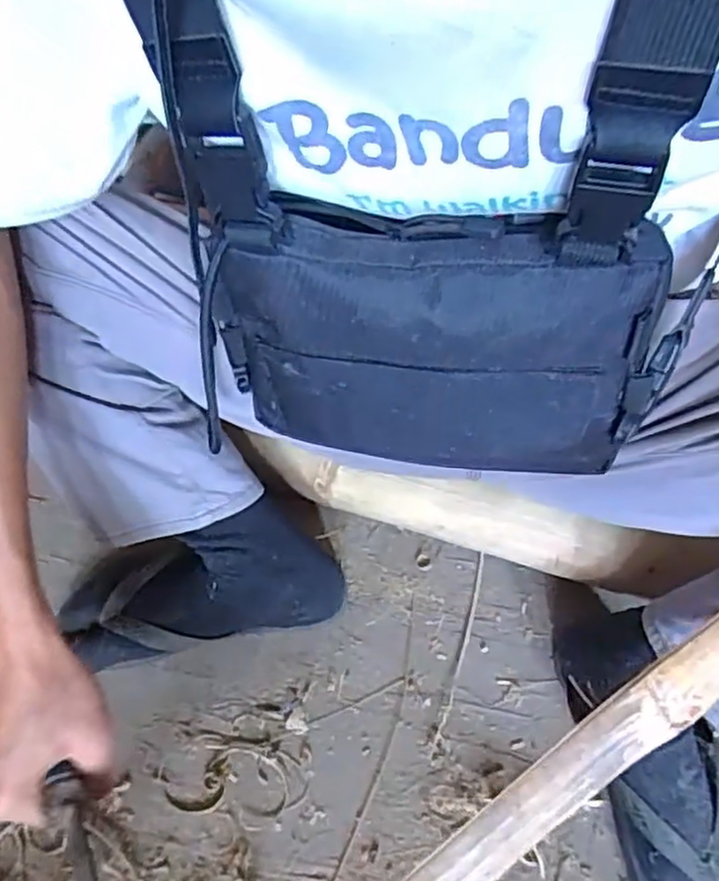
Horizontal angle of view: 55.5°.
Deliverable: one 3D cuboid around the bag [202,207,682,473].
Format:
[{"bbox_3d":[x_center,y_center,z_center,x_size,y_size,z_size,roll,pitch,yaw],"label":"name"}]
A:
[{"bbox_3d":[0.036,-0.052,0.382,0.240,0.165,0.046,9,53,5],"label":"bag"}]

